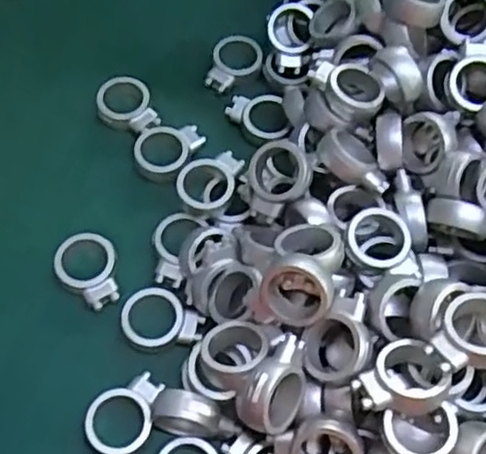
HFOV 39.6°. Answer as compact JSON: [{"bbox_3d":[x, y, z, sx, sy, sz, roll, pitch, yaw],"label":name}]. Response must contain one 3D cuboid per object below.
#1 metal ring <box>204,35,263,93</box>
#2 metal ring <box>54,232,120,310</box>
[{"bbox_3d":[-0.004,-0.083,0.344,0.024,0.007,0.031,24,66,9],"label":"metal ring"},{"bbox_3d":[-0.066,0.018,0.290,0.025,0.010,0.034,-27,68,-14],"label":"metal ring"}]

